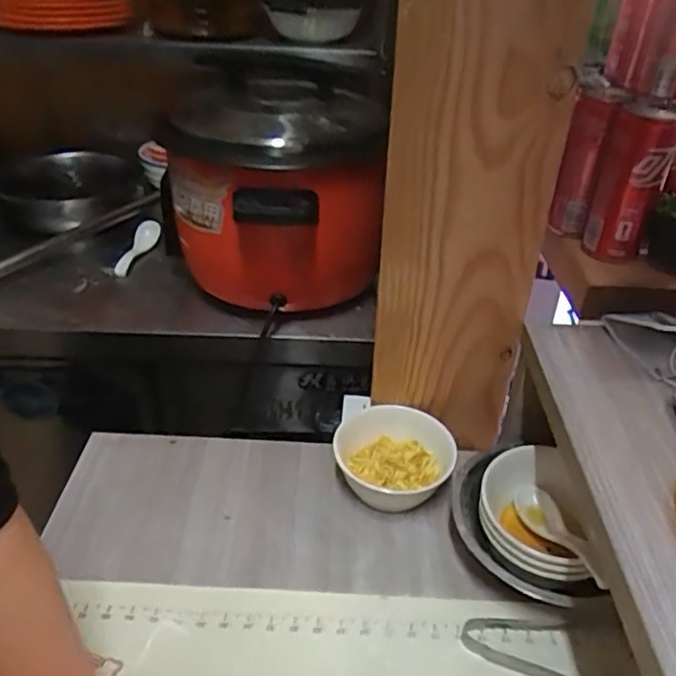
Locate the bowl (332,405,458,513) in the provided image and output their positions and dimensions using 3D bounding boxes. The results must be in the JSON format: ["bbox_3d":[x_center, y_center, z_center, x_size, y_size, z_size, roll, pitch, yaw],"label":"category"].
[{"bbox_3d":[0.057,0.133,0.652,0.118,0.065,0.114,0,34,0],"label":"bowl"}]

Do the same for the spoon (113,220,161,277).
[{"bbox_3d":[-0.324,-0.141,1.000,0.040,0.030,0.119,12,53,17],"label":"spoon"}]

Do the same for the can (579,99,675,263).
[{"bbox_3d":[0.285,-0.149,0.613,0.062,0.144,0.055,16,36,20],"label":"can"}]

